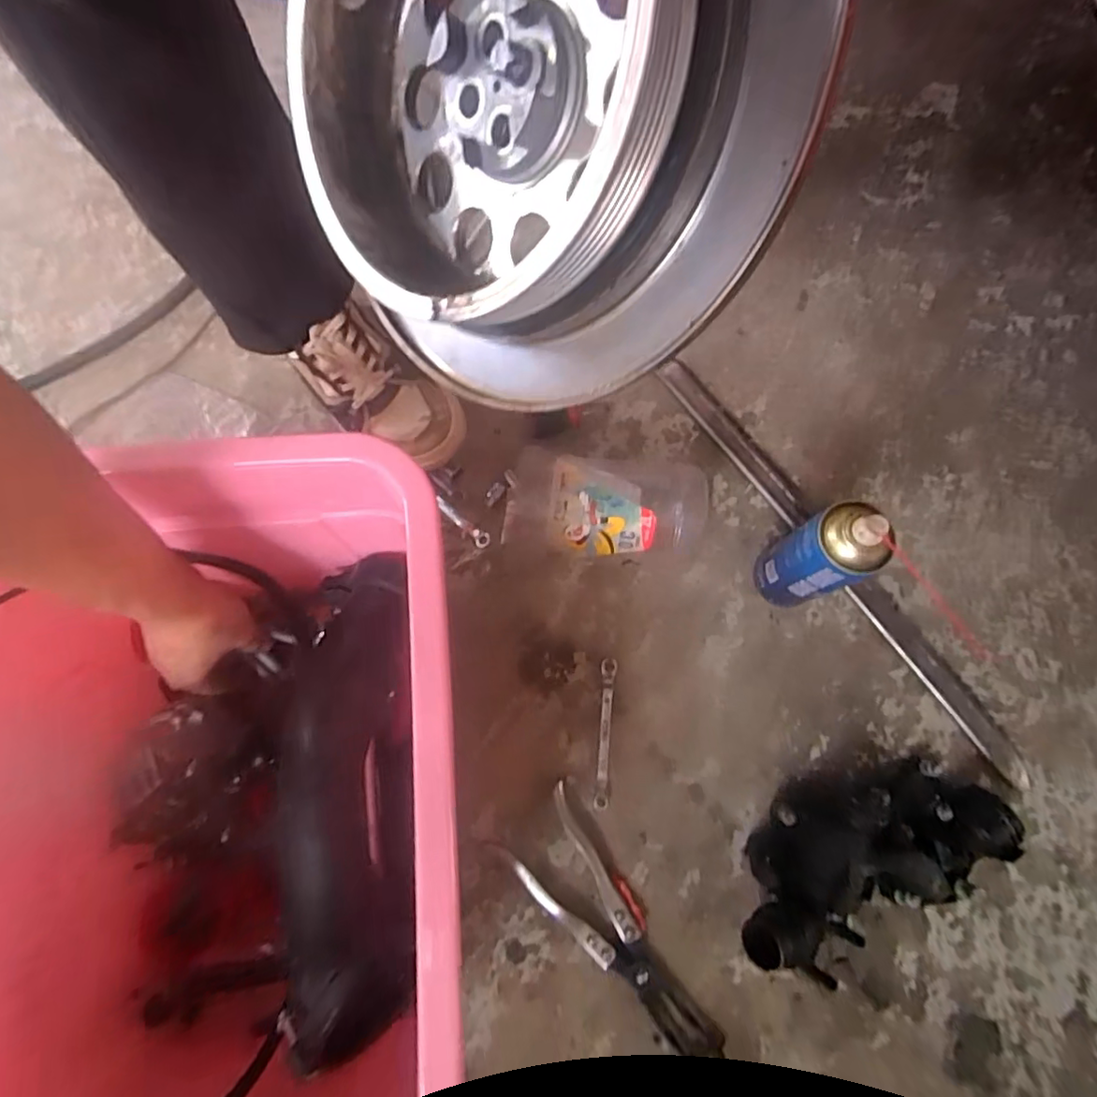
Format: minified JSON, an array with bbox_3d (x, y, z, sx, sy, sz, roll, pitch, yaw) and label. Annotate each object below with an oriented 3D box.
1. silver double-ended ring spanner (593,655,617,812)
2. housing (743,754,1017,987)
[{"bbox_3d":[0.056,0.180,0.569,0.014,0.007,0.141,5,74,2],"label":"silver double-ended ring spanner"},{"bbox_3d":[0.286,0.277,0.504,0.267,0.091,0.136,-14,74,-4],"label":"housing"}]

